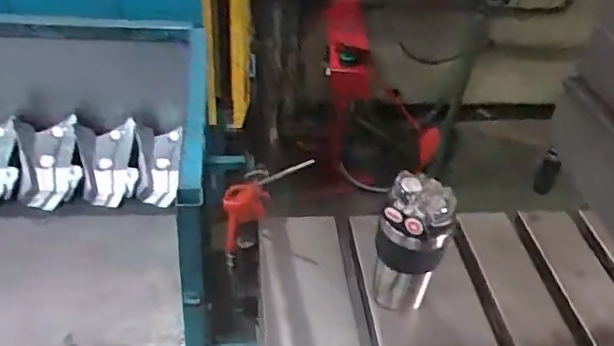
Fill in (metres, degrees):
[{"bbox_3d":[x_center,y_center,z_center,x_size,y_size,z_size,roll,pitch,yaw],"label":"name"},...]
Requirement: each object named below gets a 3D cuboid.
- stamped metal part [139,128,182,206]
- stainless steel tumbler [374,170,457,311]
[{"bbox_3d":[-0.351,-0.013,1.322,0.098,0.048,0.184,2,79,-6],"label":"stamped metal part"},{"bbox_3d":[0.123,0.091,0.676,0.082,0.186,0.065,17,40,13],"label":"stainless steel tumbler"}]

